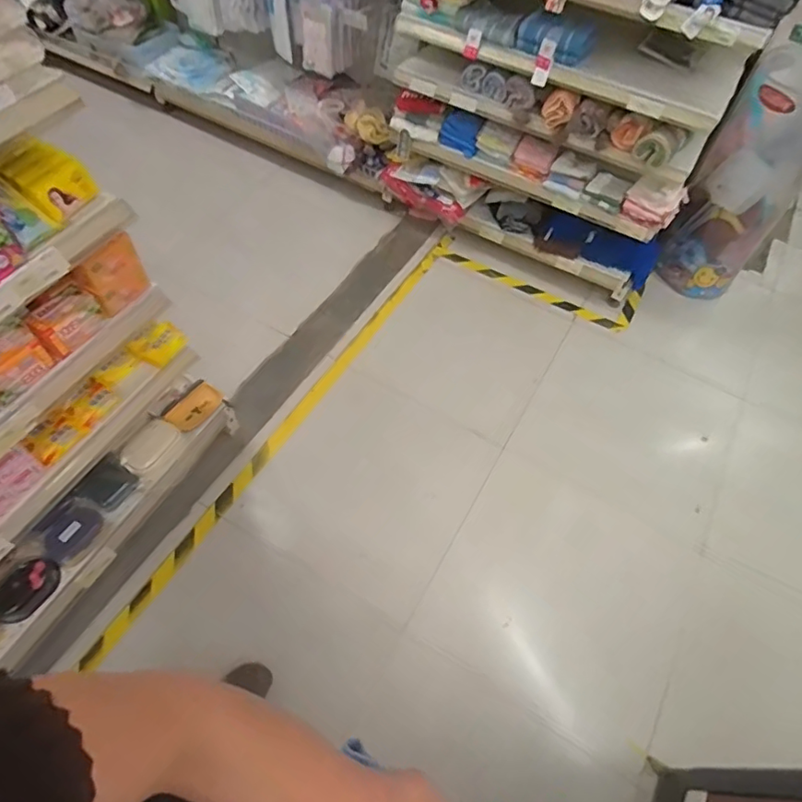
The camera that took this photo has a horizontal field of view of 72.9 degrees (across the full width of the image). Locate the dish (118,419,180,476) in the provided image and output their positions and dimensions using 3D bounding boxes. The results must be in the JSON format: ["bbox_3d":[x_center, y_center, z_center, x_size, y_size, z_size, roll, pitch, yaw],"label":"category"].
[{"bbox_3d":[-0.608,0.103,1.301,0.090,0.038,0.147,26,59,12],"label":"dish"}]

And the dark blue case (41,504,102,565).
[{"bbox_3d":[-0.726,0.291,1.195,0.089,0.029,0.125,27,59,13],"label":"dark blue case"}]

